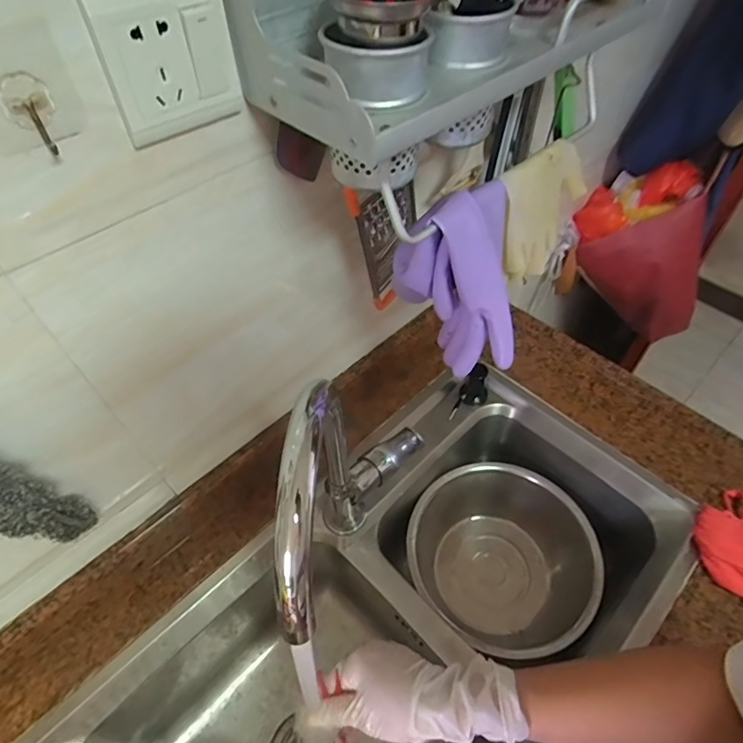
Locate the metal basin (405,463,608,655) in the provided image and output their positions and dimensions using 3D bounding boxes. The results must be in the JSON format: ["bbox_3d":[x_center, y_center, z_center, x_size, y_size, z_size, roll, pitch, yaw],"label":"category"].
[{"bbox_3d":[0.184,0.275,0.721,0.255,0.111,0.249,-1,51,1],"label":"metal basin"}]

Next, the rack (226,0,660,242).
[{"bbox_3d":[0.061,-0.266,0.362,0.291,0.122,0.132,-34,58,-23],"label":"rack"}]

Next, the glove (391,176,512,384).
[{"bbox_3d":[0.074,-0.071,0.441,0.097,0.166,0.089,-5,51,-2],"label":"glove"}]

